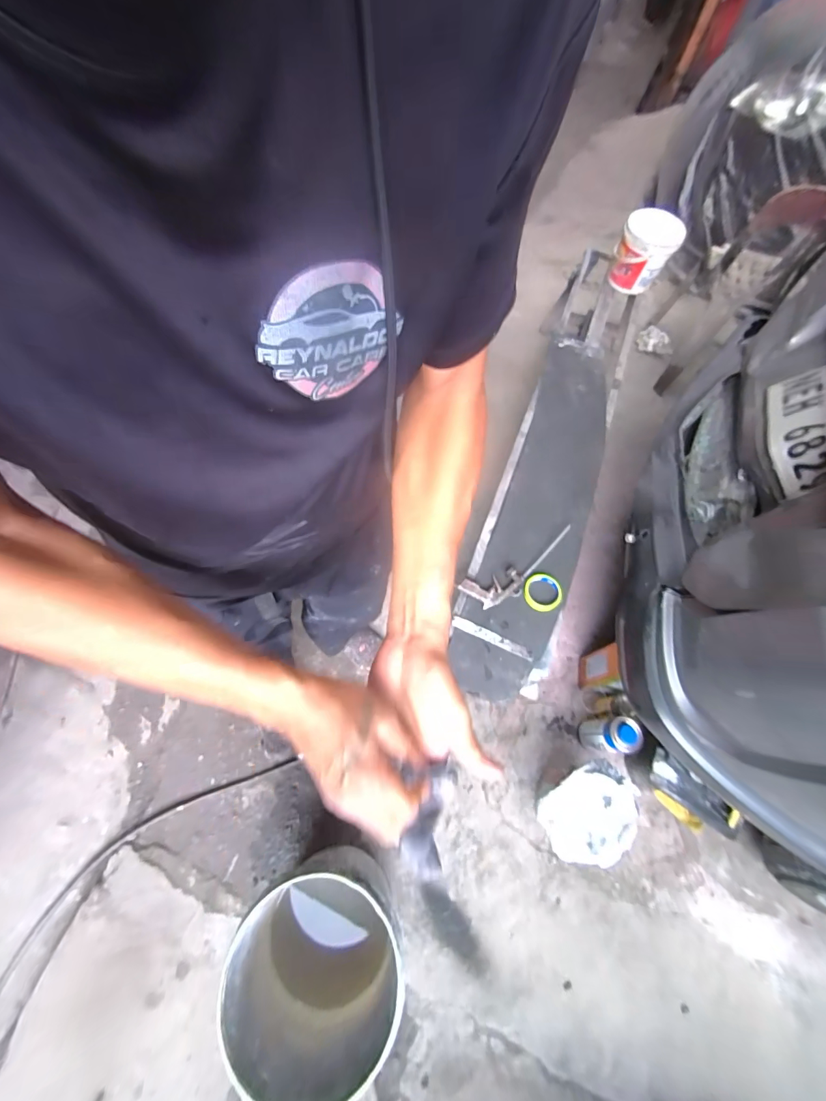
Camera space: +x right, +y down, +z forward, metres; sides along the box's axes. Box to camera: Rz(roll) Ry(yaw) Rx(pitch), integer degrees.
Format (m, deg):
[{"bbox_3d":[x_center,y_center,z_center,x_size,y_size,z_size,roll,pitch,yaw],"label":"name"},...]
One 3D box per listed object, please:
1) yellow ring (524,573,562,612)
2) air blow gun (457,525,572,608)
[{"bbox_3d":[0.327,0.103,1.009,0.089,0.019,0.099,-1,65,-3],"label":"yellow ring"},{"bbox_3d":[0.291,0.049,1.042,0.336,0.029,0.096,-24,68,-13],"label":"air blow gun"}]

